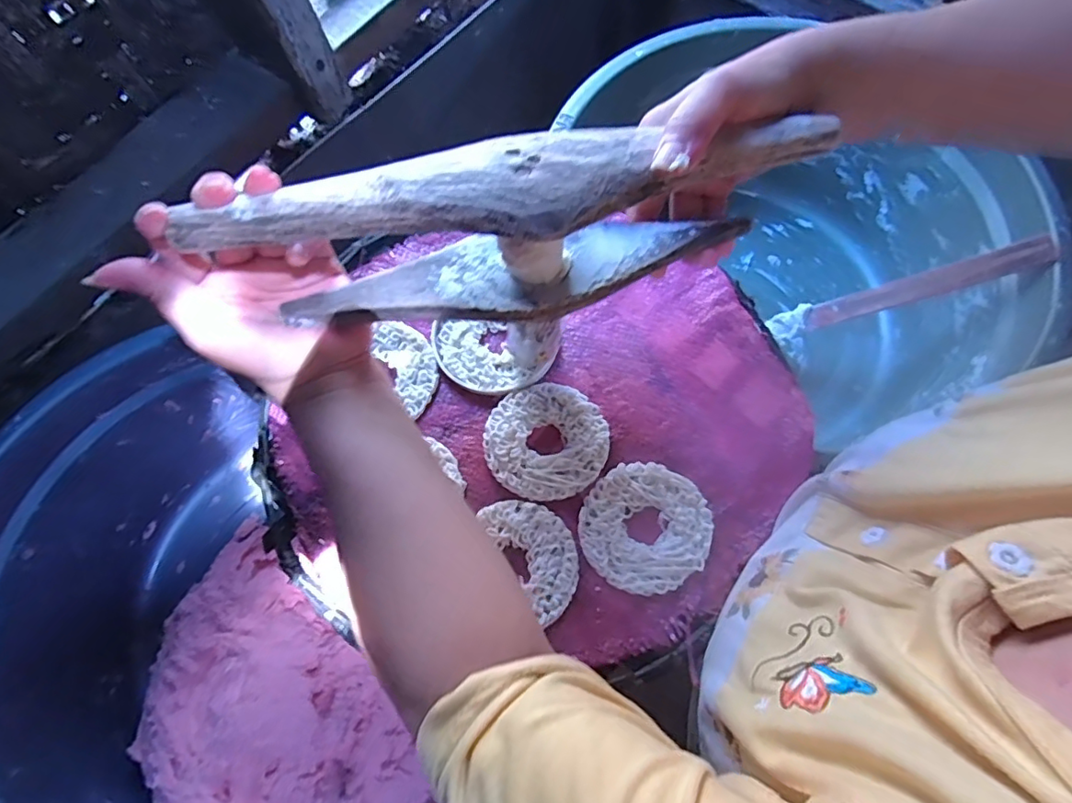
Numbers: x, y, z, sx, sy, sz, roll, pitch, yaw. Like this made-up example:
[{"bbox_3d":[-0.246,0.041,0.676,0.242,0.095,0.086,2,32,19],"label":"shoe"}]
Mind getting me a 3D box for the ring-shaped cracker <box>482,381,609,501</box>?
[{"bbox_3d":[0.007,0.025,0.366,0.077,0.009,0.079,0,72,0],"label":"ring-shaped cracker"}]

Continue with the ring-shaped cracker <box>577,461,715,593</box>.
[{"bbox_3d":[0.069,0.078,0.346,0.077,0.007,0.078,0,72,0],"label":"ring-shaped cracker"}]

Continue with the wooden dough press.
[{"bbox_3d":[-0.003,-0.087,0.280,0.307,0.090,0.053,-10,72,-11],"label":"wooden dough press"}]

